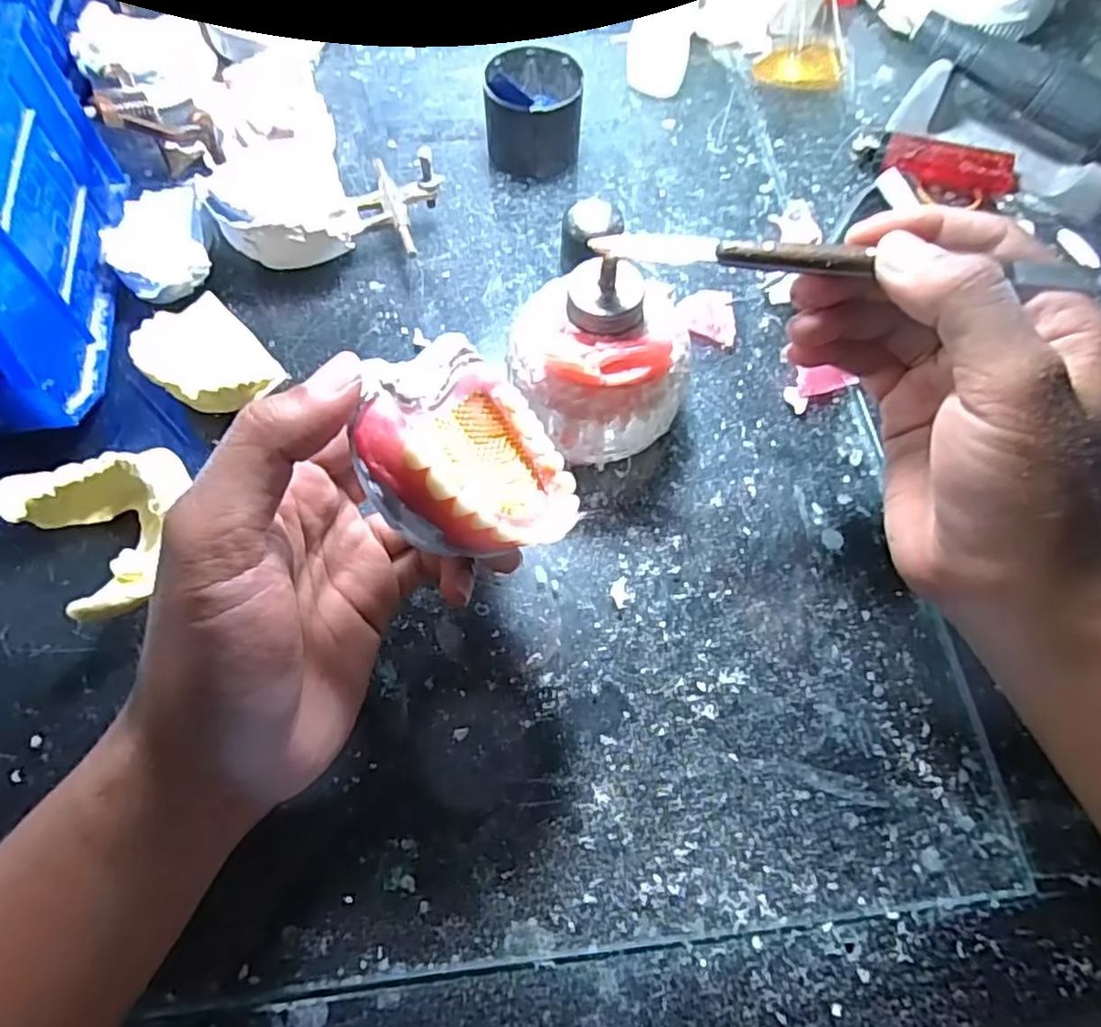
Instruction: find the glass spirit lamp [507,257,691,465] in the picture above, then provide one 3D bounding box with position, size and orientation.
[{"bbox_3d":[0.019,-0.060,0.269,0.070,0.073,0.063,-4,66,-4],"label":"glass spirit lamp"}]

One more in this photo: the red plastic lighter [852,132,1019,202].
[{"bbox_3d":[0.212,-0.191,0.366,0.087,0.019,0.022,17,66,6],"label":"red plastic lighter"}]

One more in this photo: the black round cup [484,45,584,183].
[{"bbox_3d":[-0.008,-0.214,0.355,0.049,0.046,0.052,1,65,-2],"label":"black round cup"}]

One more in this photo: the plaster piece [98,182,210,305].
[{"bbox_3d":[-0.182,-0.123,0.316,0.044,0.022,0.059,-23,68,-12],"label":"plaster piece"}]

